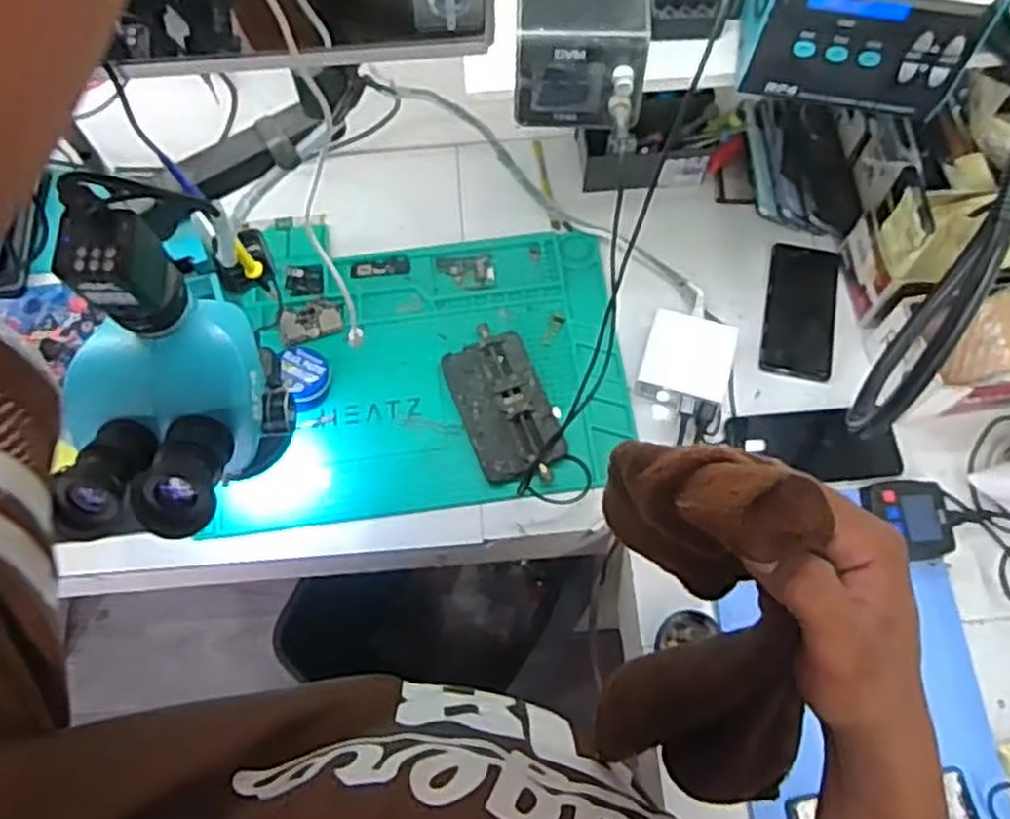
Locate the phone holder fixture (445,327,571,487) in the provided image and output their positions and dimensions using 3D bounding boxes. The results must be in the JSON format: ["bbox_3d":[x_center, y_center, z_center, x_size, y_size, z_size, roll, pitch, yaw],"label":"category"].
[{"bbox_3d":[-0.002,-0.003,0.799,0.087,0.021,0.163,-20,69,-7],"label":"phone holder fixture"}]

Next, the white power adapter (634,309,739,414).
[{"bbox_3d":[0.186,-0.045,0.800,0.087,0.032,0.099,16,69,7],"label":"white power adapter"}]

